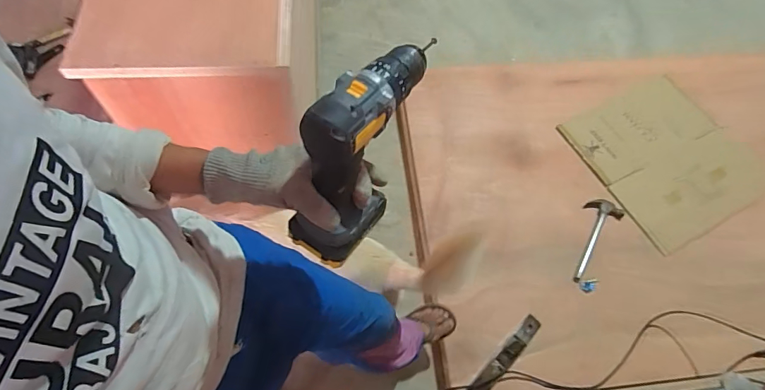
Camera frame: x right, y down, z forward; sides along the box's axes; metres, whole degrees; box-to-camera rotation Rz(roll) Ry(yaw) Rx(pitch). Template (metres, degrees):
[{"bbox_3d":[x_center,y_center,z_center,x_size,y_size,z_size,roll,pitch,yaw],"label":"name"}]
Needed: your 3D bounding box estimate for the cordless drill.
[{"bbox_3d":[-0.031,-0.032,0.453,0.064,0.223,0.152,32,43,16],"label":"cordless drill"}]

